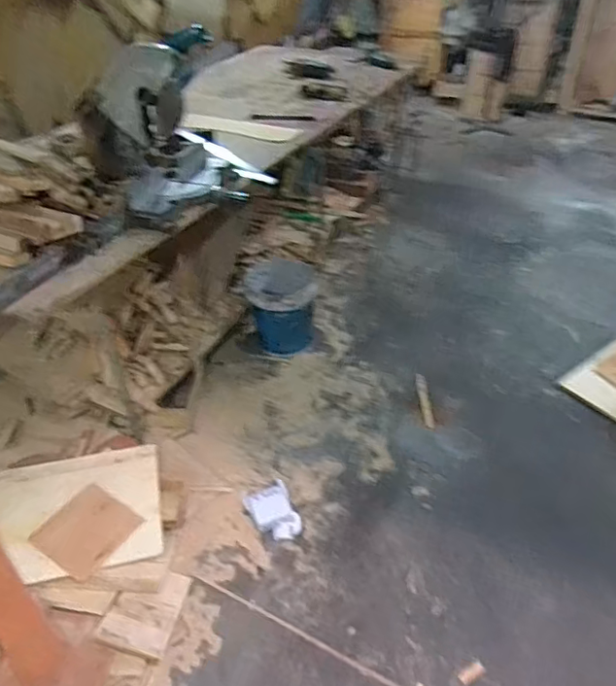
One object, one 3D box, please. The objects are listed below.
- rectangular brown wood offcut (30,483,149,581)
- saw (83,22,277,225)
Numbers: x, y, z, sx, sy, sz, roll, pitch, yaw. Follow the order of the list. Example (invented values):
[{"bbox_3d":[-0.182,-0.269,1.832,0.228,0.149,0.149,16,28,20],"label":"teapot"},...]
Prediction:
[{"bbox_3d":[-0.649,0.550,1.649,0.232,0.016,0.234,30,48,17],"label":"rectangular brown wood offcut"},{"bbox_3d":[-0.378,-0.636,1.659,0.517,0.452,0.382,-31,47,-30],"label":"saw"}]

